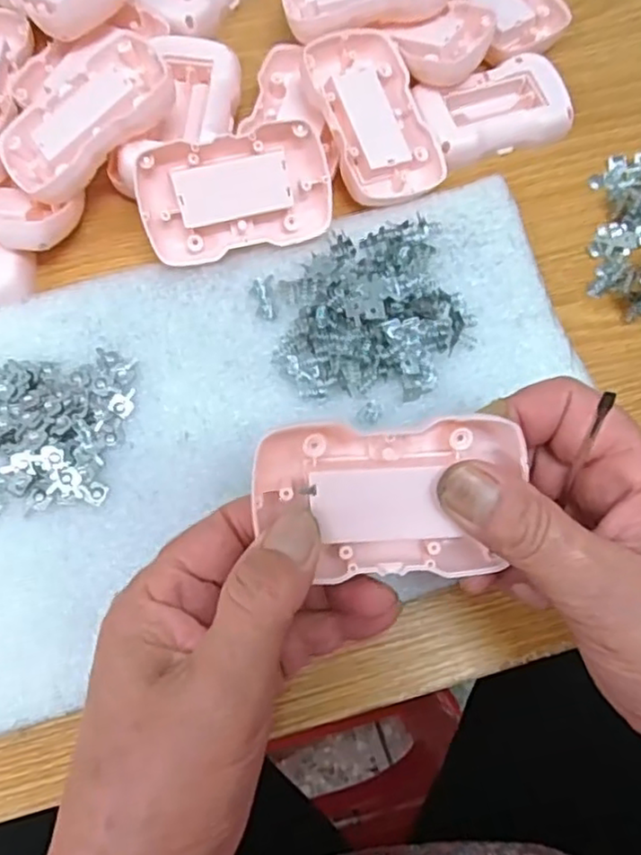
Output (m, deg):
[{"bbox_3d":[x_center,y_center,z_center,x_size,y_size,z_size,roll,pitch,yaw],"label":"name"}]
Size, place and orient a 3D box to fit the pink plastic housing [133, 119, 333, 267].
[{"bbox_3d":[-0.040,-0.111,0.311,0.088,0.053,0.013,-13,31,-5],"label":"pink plastic housing"}]

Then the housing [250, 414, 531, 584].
[{"bbox_3d":[0.024,0.022,0.216,0.088,0.024,0.050,-4,72,-3],"label":"housing"}]

